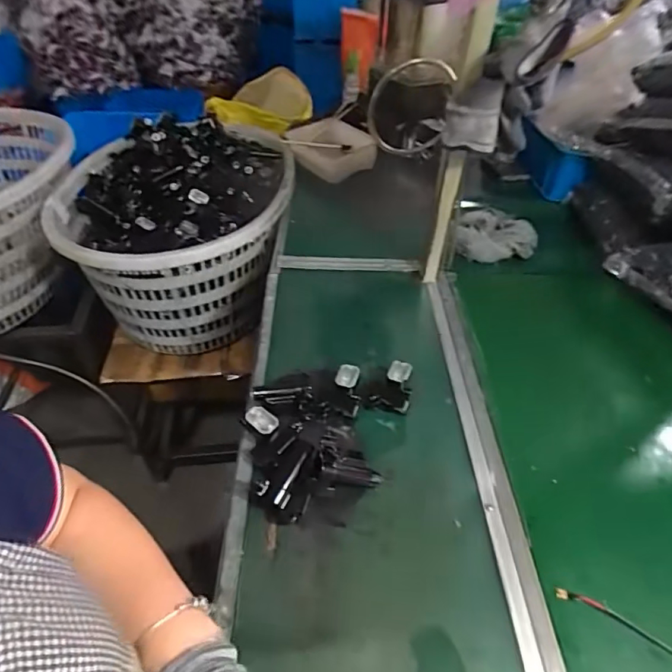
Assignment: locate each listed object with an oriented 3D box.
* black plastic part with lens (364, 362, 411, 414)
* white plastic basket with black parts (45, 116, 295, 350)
[{"bbox_3d":[0.072,0.069,0.626,0.057,0.042,0.064,13,43,8],"label":"black plastic part with lens"},{"bbox_3d":[-0.349,-0.230,1.112,0.508,0.335,0.571,-13,45,-16],"label":"white plastic basket with black parts"}]

